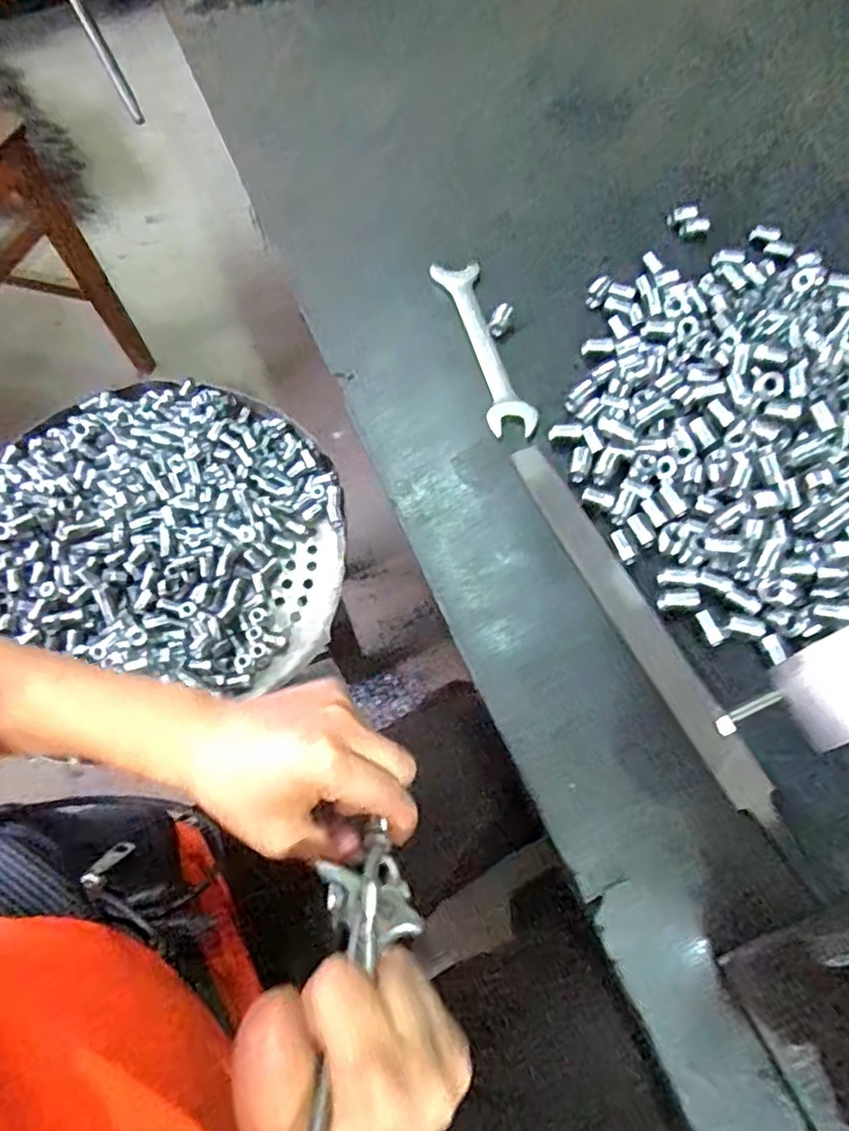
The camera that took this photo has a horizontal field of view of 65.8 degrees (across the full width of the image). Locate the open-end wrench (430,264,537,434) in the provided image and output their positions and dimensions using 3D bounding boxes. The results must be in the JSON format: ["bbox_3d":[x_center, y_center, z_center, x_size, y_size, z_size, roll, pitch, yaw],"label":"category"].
[{"bbox_3d":[0.044,-0.163,0.484,0.034,0.006,0.165,-13,66,-7],"label":"open-end wrench"}]

